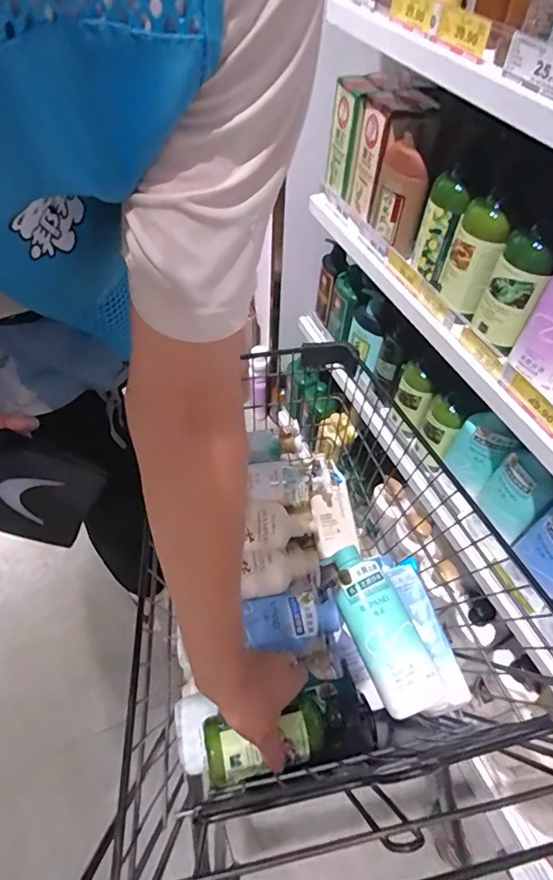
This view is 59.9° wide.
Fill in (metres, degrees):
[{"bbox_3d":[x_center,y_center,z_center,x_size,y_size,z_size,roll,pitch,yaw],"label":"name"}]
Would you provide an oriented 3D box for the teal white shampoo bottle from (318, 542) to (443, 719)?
[{"bbox_3d":[0.137,0.242,0.639,0.075,0.056,0.216,-17,55,-15],"label":"teal white shampoo bottle"}]

